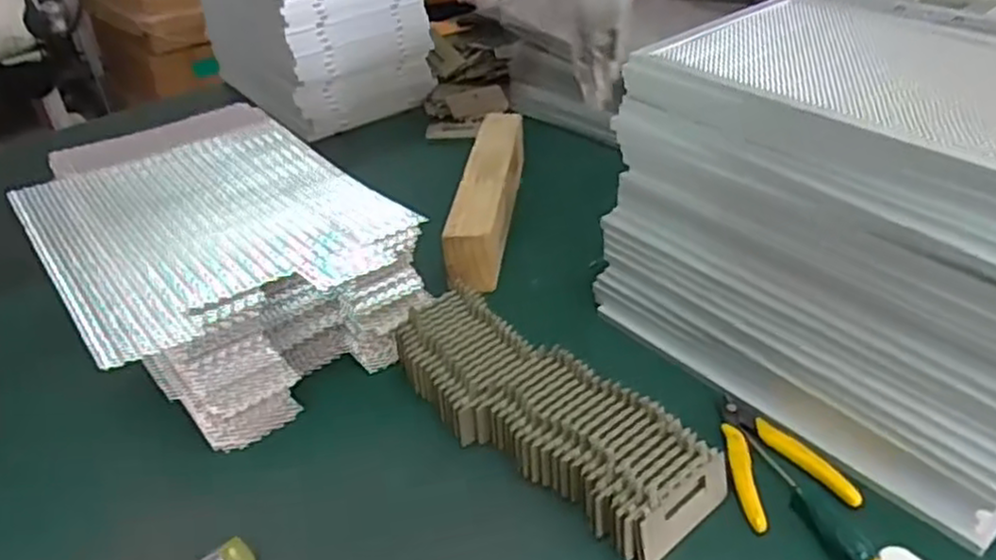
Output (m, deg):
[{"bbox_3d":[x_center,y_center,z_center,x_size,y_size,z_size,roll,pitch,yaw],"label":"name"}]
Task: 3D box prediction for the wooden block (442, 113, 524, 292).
[{"bbox_3d":[-0.009,-0.092,0.815,0.050,0.060,0.276,2,35,7],"label":"wooden block"}]

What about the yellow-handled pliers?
[{"bbox_3d":[0.195,0.126,0.545,0.076,0.008,0.110,-10,36,-10],"label":"yellow-handled pliers"}]

